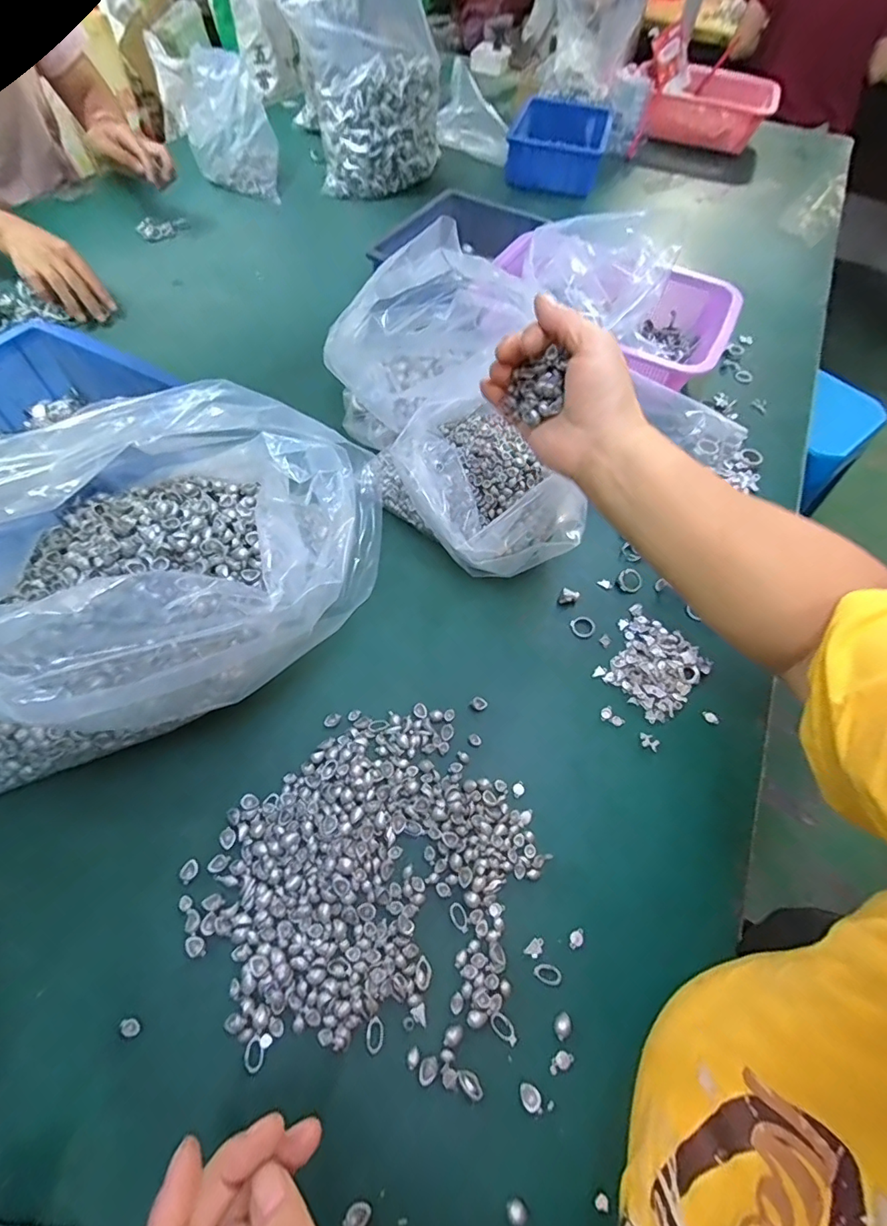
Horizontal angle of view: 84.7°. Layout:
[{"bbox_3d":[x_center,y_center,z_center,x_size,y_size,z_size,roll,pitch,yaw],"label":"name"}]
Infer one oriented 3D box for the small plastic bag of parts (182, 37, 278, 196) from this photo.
[{"bbox_3d":[-0.366,-0.822,0.831,0.156,0.160,0.122,-13,61,-11],"label":"small plastic bag of parts"}]

